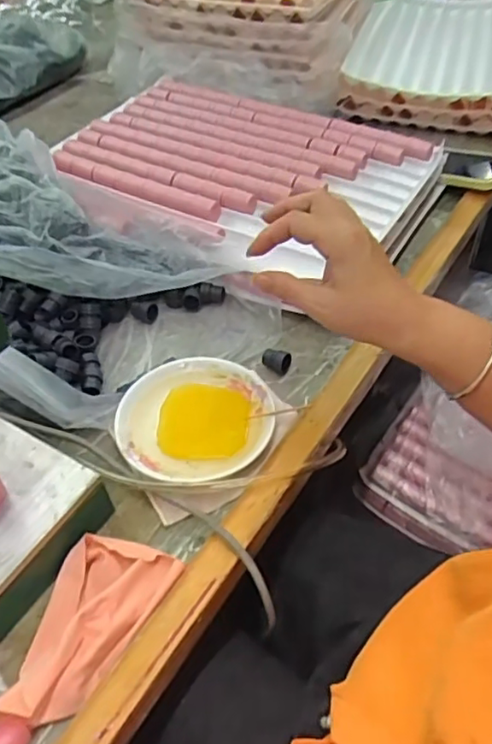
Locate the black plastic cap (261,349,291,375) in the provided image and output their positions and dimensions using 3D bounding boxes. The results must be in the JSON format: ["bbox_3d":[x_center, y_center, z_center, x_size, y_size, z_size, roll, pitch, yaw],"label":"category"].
[{"bbox_3d":[0.029,-0.012,0.592,0.027,0.019,0.017,28,54,24],"label":"black plastic cap"}]

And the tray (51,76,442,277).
[{"bbox_3d":[-0.015,-0.262,0.751,0.430,0.026,0.297,29,55,25],"label":"tray"}]

